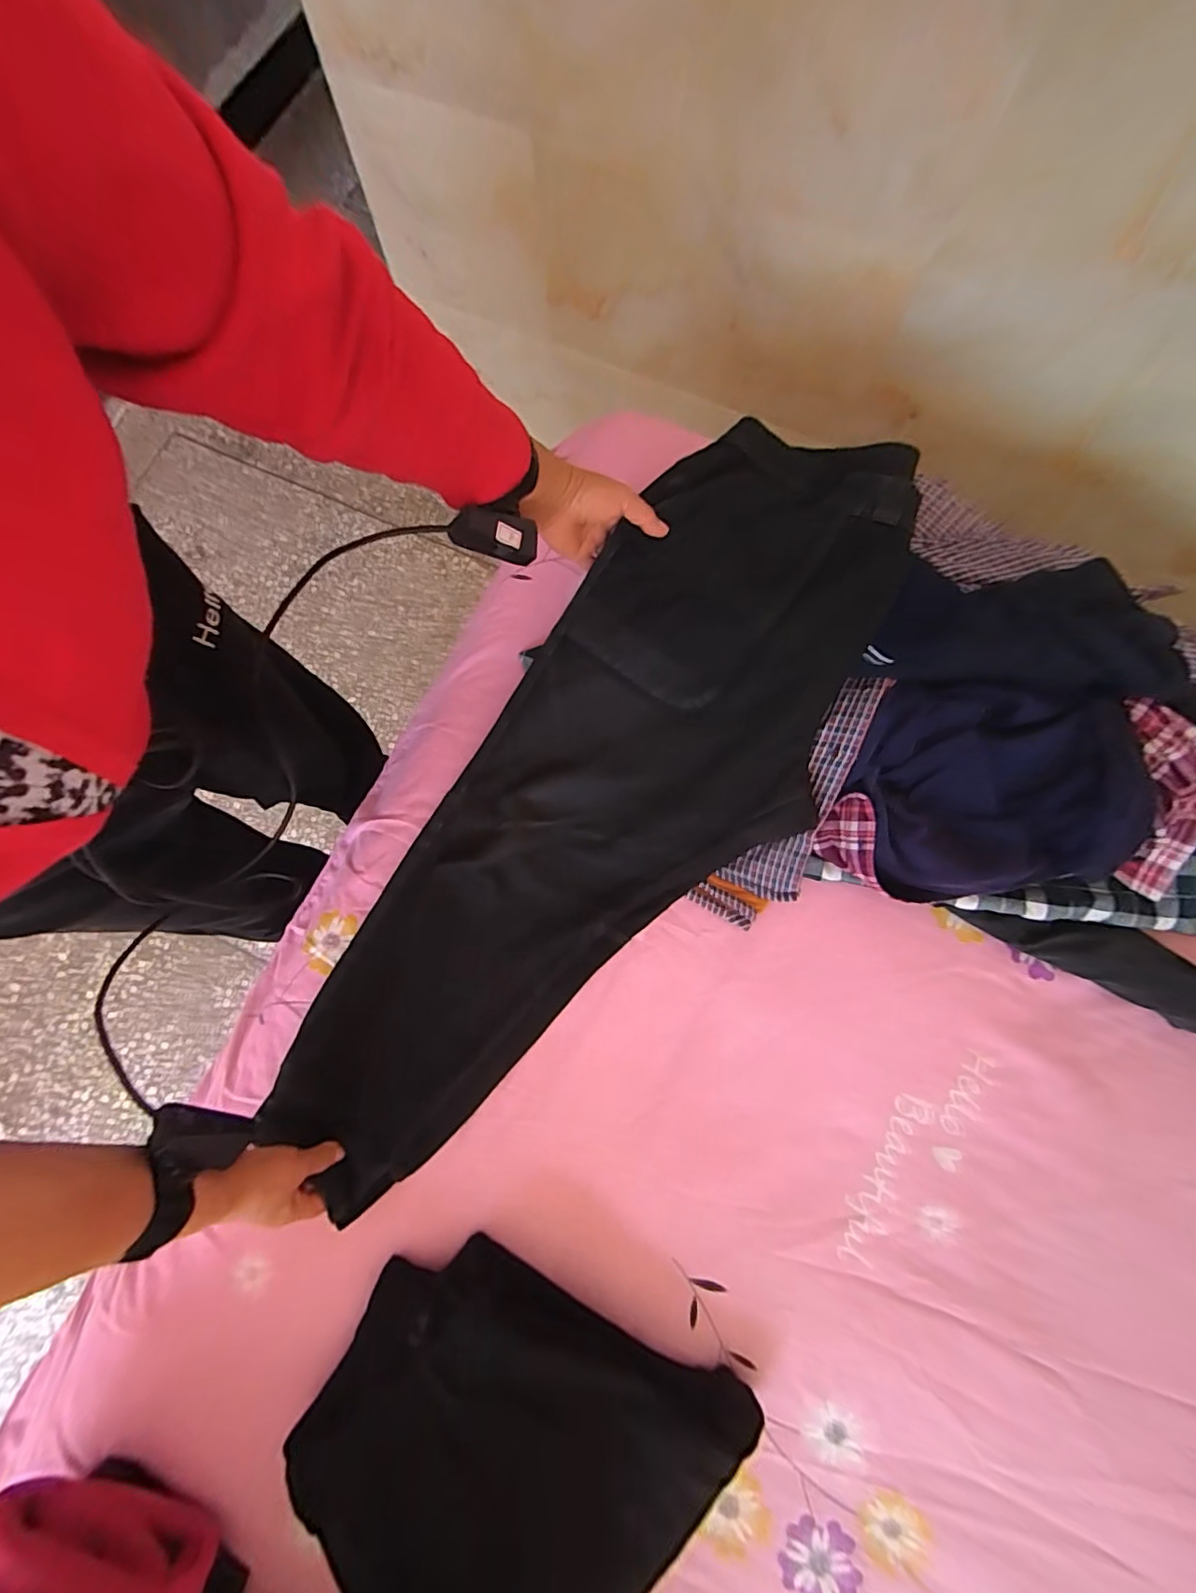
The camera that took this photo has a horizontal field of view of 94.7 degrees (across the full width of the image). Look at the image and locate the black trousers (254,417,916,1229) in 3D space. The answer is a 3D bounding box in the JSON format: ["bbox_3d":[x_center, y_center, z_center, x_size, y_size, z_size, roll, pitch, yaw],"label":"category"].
[{"bbox_3d":[-0.006,0.016,0.561,0.286,0.109,0.831,38,94,10],"label":"black trousers"}]

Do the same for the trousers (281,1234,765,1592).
[{"bbox_3d":[-0.090,0.598,0.480,0.338,0.074,0.310,28,78,8],"label":"trousers"}]

